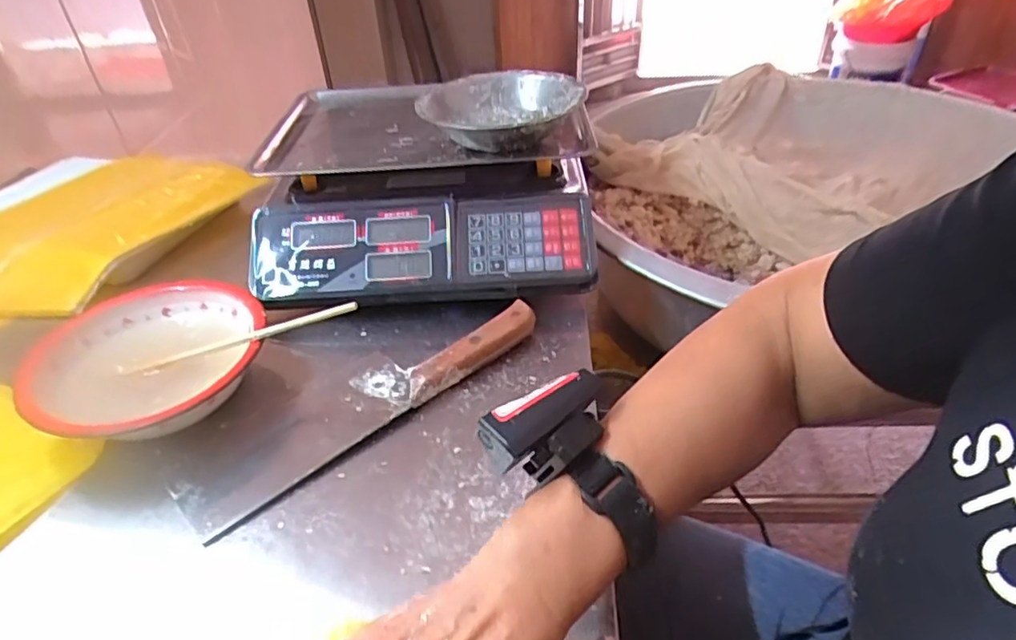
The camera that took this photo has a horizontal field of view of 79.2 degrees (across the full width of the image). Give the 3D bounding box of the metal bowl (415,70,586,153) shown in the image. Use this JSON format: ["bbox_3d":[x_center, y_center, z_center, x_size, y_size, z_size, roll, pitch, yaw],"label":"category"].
[{"bbox_3d":[-0.008,-0.205,0.622,0.155,0.054,0.136,-17,41,-17],"label":"metal bowl"}]

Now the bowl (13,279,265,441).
[{"bbox_3d":[-0.284,0.036,0.493,0.164,0.053,0.166,-1,38,1],"label":"bowl"}]

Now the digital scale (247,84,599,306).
[{"bbox_3d":[-0.085,-0.142,0.664,0.328,0.117,0.312,-2,38,0],"label":"digital scale"}]

